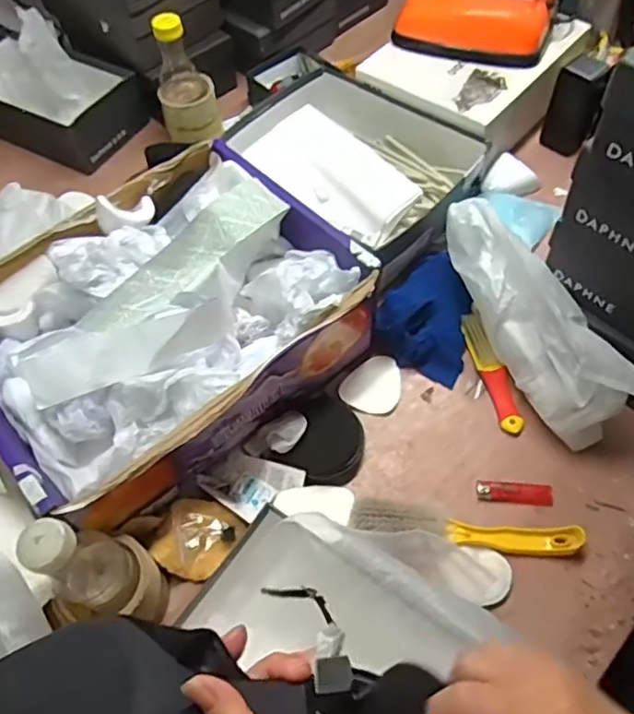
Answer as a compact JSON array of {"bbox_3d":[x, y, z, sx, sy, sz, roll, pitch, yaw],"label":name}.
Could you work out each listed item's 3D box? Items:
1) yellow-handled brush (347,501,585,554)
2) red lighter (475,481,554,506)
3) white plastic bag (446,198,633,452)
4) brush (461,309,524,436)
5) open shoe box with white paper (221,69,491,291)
[{"bbox_3d":[0.151,0.172,0.627,0.226,0.039,0.034,3,58,5],"label":"yellow-handled brush"},{"bbox_3d":[0.212,0.145,0.664,0.079,0.013,0.022,6,58,7],"label":"red lighter"},{"bbox_3d":[0.236,-0.051,0.675,0.079,0.118,0.298,-25,72,-12],"label":"white plastic bag"},{"bbox_3d":[0.205,0.016,0.728,0.026,0.030,0.154,-13,58,-5],"label":"brush"},{"bbox_3d":[0.047,-0.273,0.872,0.244,0.084,0.350,-39,63,-19],"label":"open shoe box with white paper"}]

